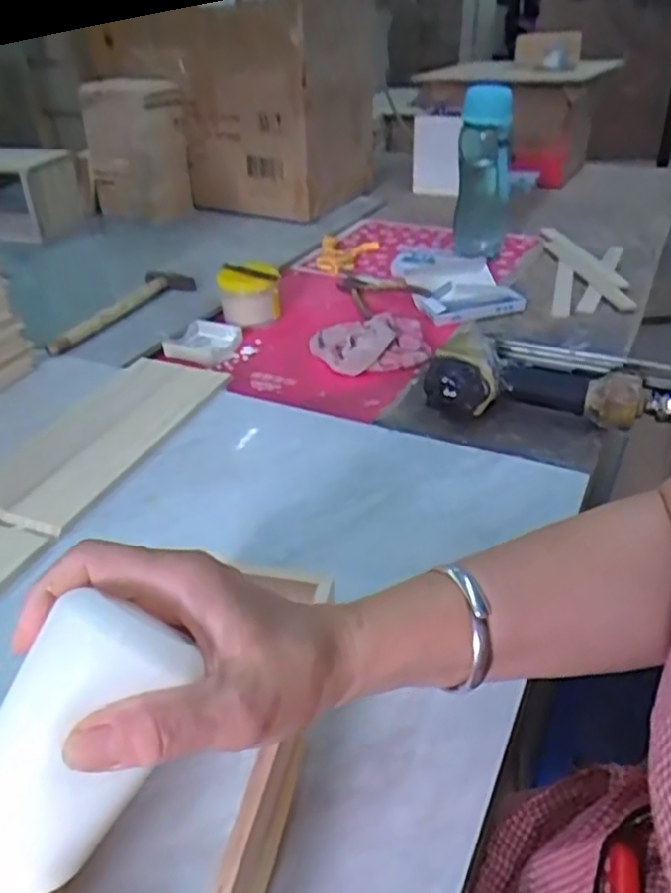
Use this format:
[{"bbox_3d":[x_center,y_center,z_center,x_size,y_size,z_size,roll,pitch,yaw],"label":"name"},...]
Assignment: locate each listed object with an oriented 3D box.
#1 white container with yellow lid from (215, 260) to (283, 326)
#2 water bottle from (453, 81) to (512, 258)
[{"bbox_3d":[-0.112,-0.201,0.909,0.079,0.064,0.074,-6,34,-7],"label":"white container with yellow lid"},{"bbox_3d":[0.222,-0.404,1.024,0.079,0.230,0.081,5,34,10],"label":"water bottle"}]

